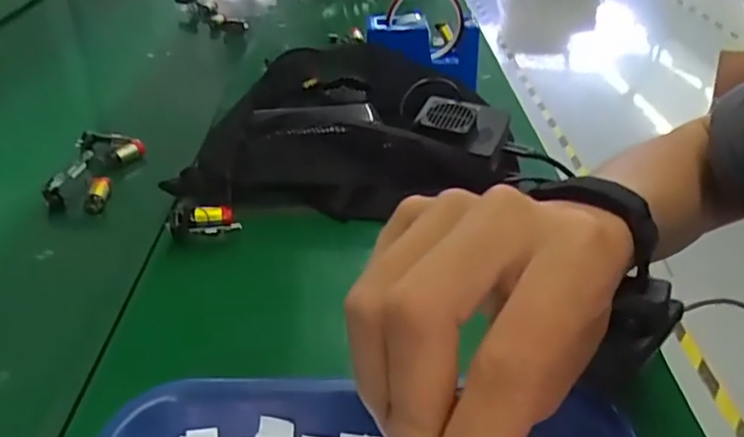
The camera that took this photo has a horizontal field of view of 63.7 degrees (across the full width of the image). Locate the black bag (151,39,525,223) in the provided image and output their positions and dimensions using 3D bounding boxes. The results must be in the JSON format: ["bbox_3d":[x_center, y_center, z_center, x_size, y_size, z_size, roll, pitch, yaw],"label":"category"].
[{"bbox_3d":[-0.025,-0.106,0.579,0.281,0.090,0.245,1,34,-4],"label":"black bag"}]

